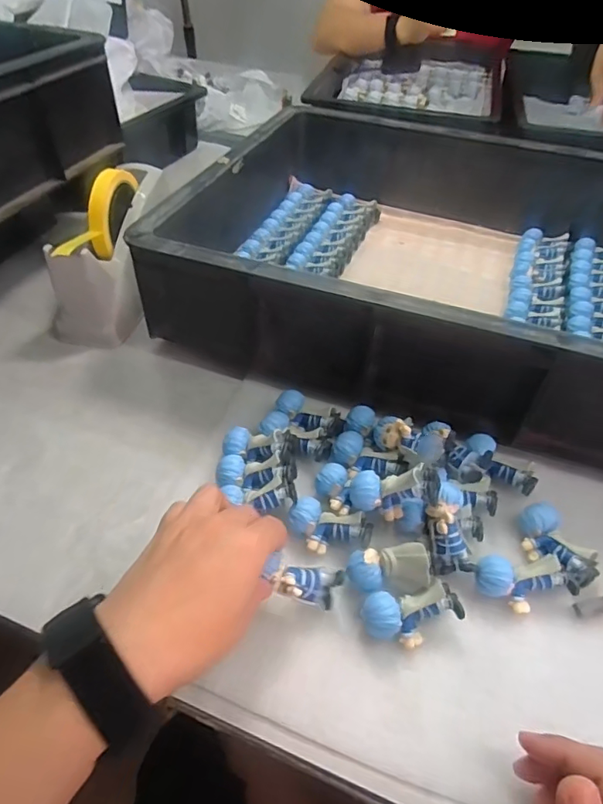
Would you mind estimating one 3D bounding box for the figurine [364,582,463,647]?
[{"bbox_3d":[0.071,0.140,0.332,0.062,0.025,0.030,-5,46,-3],"label":"figurine"}]

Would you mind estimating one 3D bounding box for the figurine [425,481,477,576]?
[{"bbox_3d":[0.105,0.087,0.361,0.032,0.031,0.048,1,50,0],"label":"figurine"}]

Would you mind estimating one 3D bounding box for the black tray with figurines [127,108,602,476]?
[{"bbox_3d":[0.192,-0.156,0.548,0.575,0.143,0.416,15,48,16],"label":"black tray with figurines"}]

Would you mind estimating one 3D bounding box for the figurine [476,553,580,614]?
[{"bbox_3d":[0.153,0.125,0.352,0.062,0.026,0.033,-7,50,-6],"label":"figurine"}]

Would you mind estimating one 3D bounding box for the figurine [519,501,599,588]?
[{"bbox_3d":[0.184,0.104,0.370,0.030,0.023,0.062,-25,50,-21],"label":"figurine"}]

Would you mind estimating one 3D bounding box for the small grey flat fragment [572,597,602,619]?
[{"bbox_3d":[0.202,0.141,0.350,0.029,0.004,0.010,-8,46,-6],"label":"small grey flat fragment"}]

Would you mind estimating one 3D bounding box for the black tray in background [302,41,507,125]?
[{"bbox_3d":[0.204,-0.592,0.956,0.321,0.069,0.450,11,47,12],"label":"black tray in background"}]

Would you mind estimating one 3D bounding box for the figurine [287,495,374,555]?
[{"bbox_3d":[0.020,0.092,0.370,0.059,0.021,0.032,14,48,15],"label":"figurine"}]

